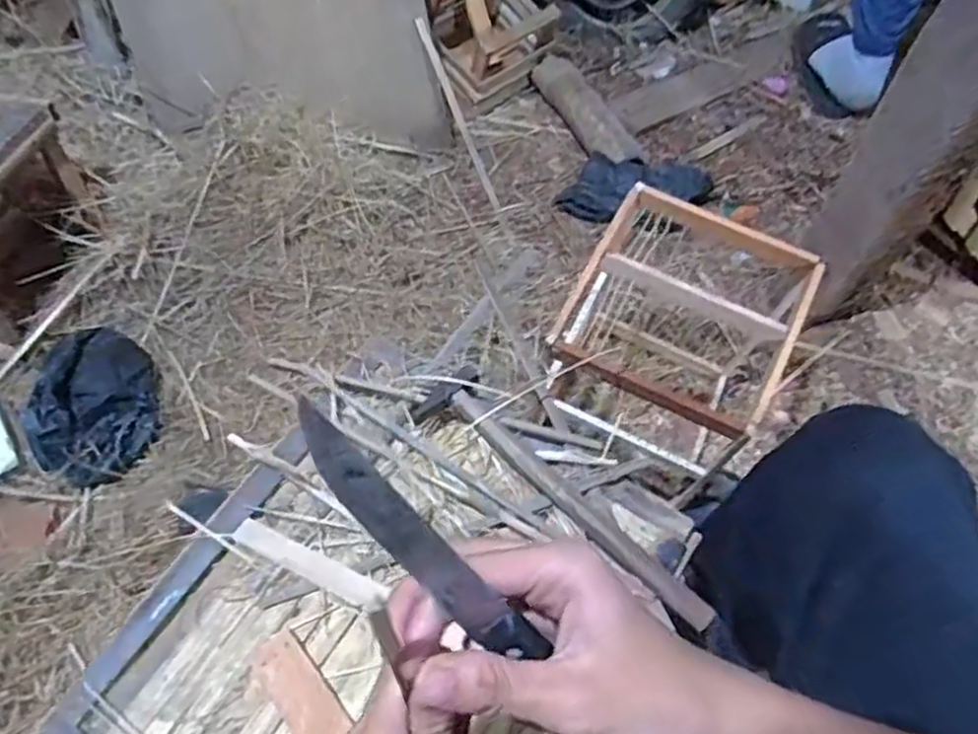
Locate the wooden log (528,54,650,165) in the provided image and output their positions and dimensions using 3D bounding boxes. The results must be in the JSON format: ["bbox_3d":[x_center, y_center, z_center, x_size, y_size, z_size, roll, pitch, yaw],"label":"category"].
[{"bbox_3d":[0.184,-0.480,1.358,0.075,0.083,0.332,-19,60,-11],"label":"wooden log"}]

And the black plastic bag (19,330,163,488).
[{"bbox_3d":[-0.560,0.046,0.998,0.196,0.075,0.198,34,64,19],"label":"black plastic bag"}]

